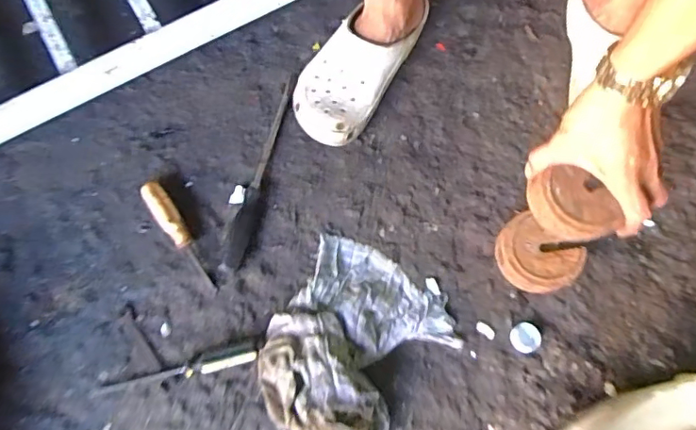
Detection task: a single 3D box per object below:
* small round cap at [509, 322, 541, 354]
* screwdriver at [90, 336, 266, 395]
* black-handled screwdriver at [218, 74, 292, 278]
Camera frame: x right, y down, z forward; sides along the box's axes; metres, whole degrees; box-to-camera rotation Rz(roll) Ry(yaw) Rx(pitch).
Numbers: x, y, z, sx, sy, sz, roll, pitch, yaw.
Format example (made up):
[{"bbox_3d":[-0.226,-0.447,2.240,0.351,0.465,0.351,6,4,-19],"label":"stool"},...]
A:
[{"bbox_3d":[0.217,0.151,0.643,0.033,0.014,0.035,0,73,1],"label":"small round cap"},{"bbox_3d":[-0.202,0.187,0.629,0.207,0.021,0.025,-16,74,-4],"label":"screwdriver"},{"bbox_3d":[-0.120,-0.059,0.691,0.027,0.024,0.273,11,74,4],"label":"black-handled screwdriver"}]

